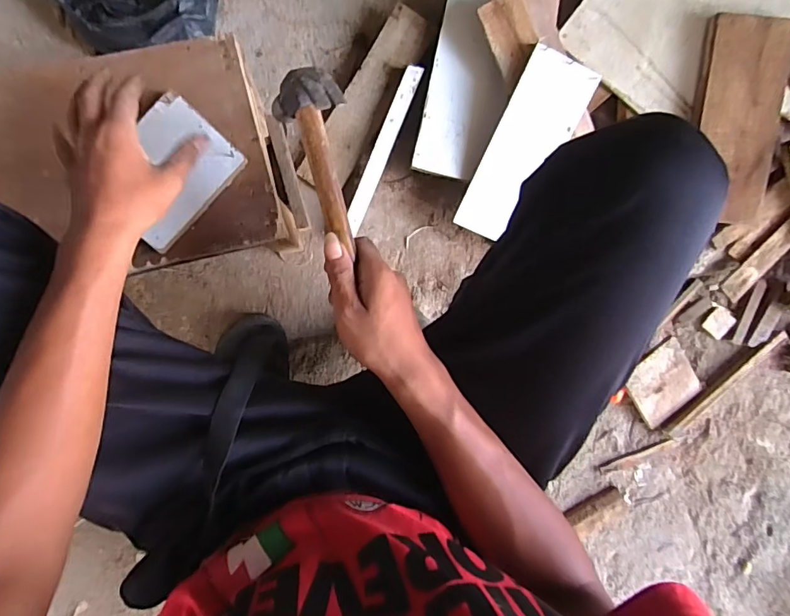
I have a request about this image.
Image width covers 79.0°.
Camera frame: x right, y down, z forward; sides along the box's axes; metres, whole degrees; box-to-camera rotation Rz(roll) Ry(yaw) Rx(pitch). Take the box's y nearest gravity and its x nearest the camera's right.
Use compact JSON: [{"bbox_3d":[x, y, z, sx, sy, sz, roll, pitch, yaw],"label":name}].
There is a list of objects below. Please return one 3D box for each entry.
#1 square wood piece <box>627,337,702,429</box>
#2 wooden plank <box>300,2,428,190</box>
[{"bbox_3d":[0.462,0.131,0.830,0.114,0.013,0.131,-38,109,2],"label":"square wood piece"},{"bbox_3d":[-0.044,-0.305,0.709,0.067,0.012,0.280,30,95,-8],"label":"wooden plank"}]

